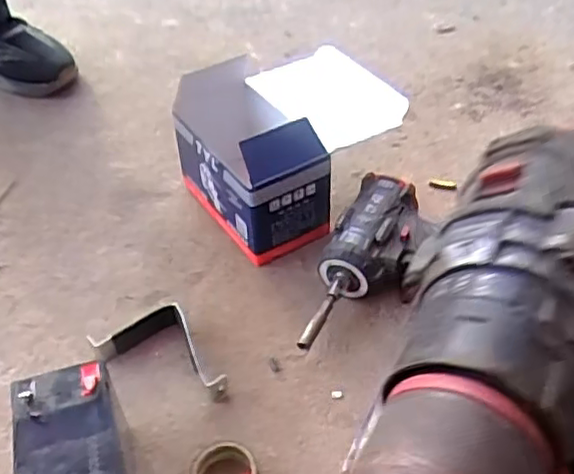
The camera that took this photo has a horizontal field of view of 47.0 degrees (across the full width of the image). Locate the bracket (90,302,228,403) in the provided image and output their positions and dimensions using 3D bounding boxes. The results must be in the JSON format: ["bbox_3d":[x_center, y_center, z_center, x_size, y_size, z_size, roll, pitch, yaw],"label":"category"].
[{"bbox_3d":[-0.100,0.092,0.574,0.124,0.025,0.062,16,49,12],"label":"bracket"}]

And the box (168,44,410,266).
[{"bbox_3d":[0.000,-0.092,0.677,0.177,0.140,0.154,-25,53,-23],"label":"box"}]

